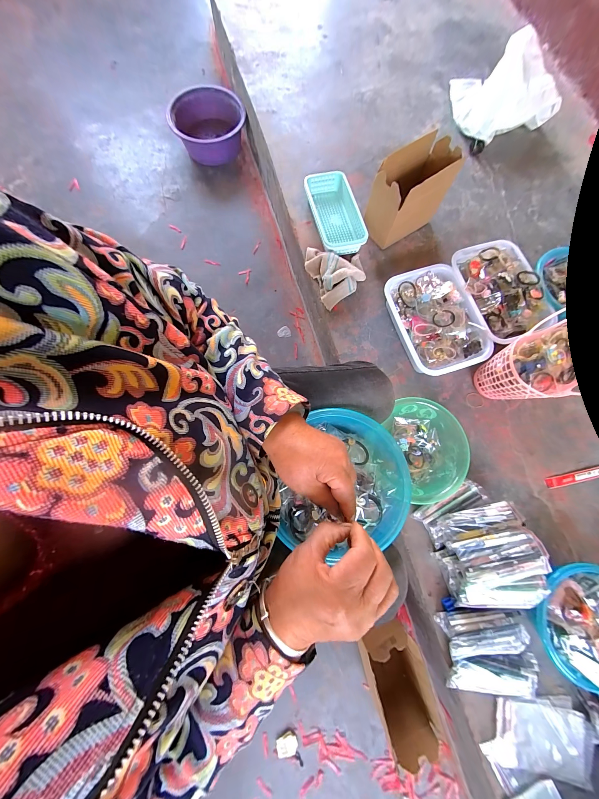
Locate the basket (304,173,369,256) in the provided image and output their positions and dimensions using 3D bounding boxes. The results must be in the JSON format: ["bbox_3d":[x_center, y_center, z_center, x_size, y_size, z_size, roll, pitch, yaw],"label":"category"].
[{"bbox_3d":[0.108,-0.553,0.761,0.132,0.066,0.263,-13,76,-5],"label":"basket"}]

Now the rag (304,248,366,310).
[{"bbox_3d":[0.114,-0.376,0.738,0.162,0.061,0.189,-21,77,-7],"label":"rag"}]

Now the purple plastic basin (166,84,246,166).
[{"bbox_3d":[-0.361,-1.060,0.995,0.296,0.122,0.297,0,75,-2],"label":"purple plastic basin"}]

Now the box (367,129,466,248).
[{"bbox_3d":[0.293,-0.548,0.698,0.207,0.184,0.110,-34,79,-10],"label":"box"}]

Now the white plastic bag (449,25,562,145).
[{"bbox_3d":[0.637,-1.014,0.839,0.266,0.132,0.321,-22,77,-7],"label":"white plastic bag"}]

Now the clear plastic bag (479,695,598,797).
[{"bbox_3d":[0.511,0.736,0.546,0.231,0.024,0.161,-3,76,-3],"label":"clear plastic bag"}]

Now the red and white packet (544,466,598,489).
[{"bbox_3d":[0.719,0.200,0.660,0.174,0.004,0.028,-11,76,-5],"label":"red and white packet"}]

